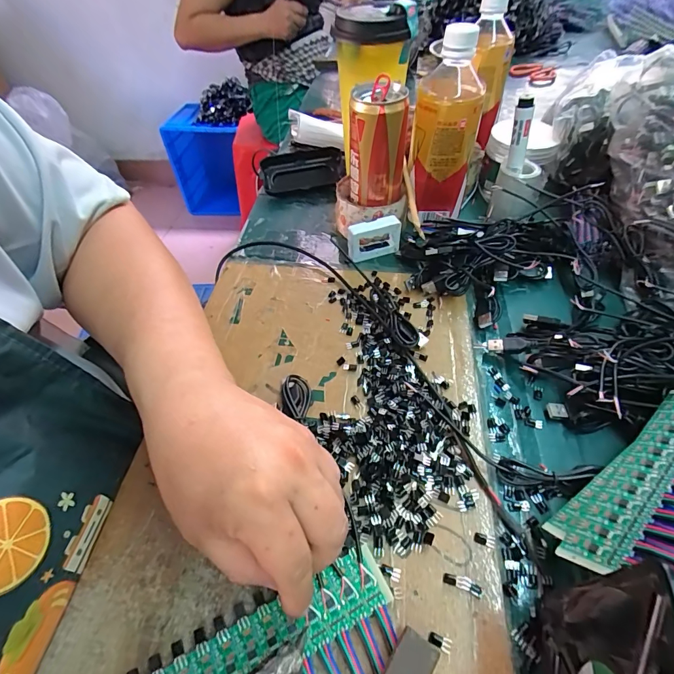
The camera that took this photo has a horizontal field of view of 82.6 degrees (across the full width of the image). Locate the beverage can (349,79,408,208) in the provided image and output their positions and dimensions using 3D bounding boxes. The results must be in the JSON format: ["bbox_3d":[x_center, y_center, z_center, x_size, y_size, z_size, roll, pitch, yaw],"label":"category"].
[{"bbox_3d":[0.041,-0.196,0.399,0.056,0.106,0.054,-2,50,2],"label":"beverage can"}]

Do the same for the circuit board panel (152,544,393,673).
[{"bbox_3d":[-0.047,0.173,0.208,0.162,0.005,0.035,-24,53,-15],"label":"circuit board panel"}]

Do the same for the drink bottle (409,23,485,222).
[{"bbox_3d":[0.114,-0.216,0.404,0.061,0.168,0.059,7,51,10],"label":"drink bottle"}]

